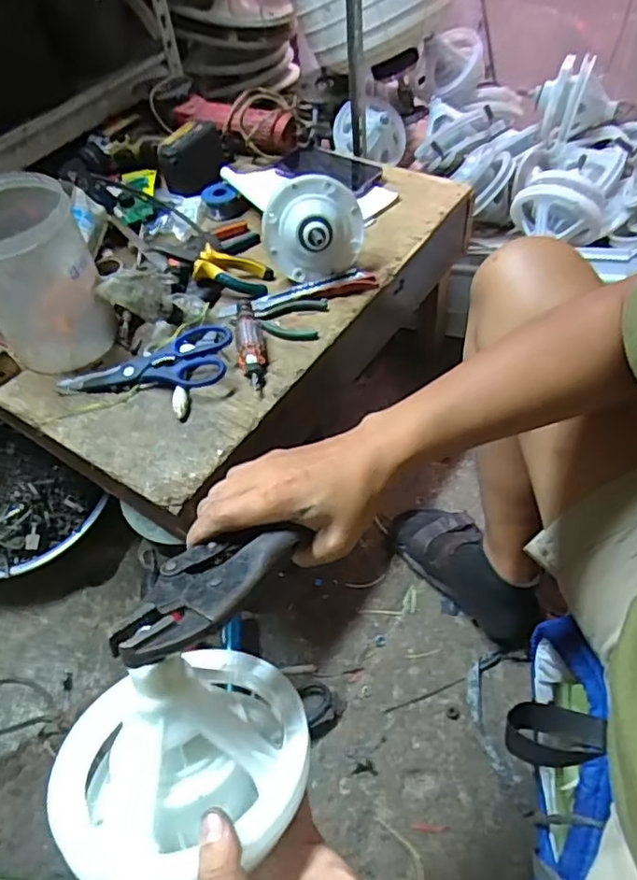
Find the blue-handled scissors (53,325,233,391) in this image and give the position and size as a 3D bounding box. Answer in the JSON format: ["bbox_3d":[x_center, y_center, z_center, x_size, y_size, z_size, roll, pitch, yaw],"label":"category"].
[{"bbox_3d":[-0.198,-0.093,0.687,0.194,0.031,0.074,0,52,5],"label":"blue-handled scissors"}]

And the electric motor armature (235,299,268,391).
[{"bbox_3d":[-0.080,-0.118,0.697,0.033,0.033,0.140,-11,52,-3],"label":"electric motor armature"}]

